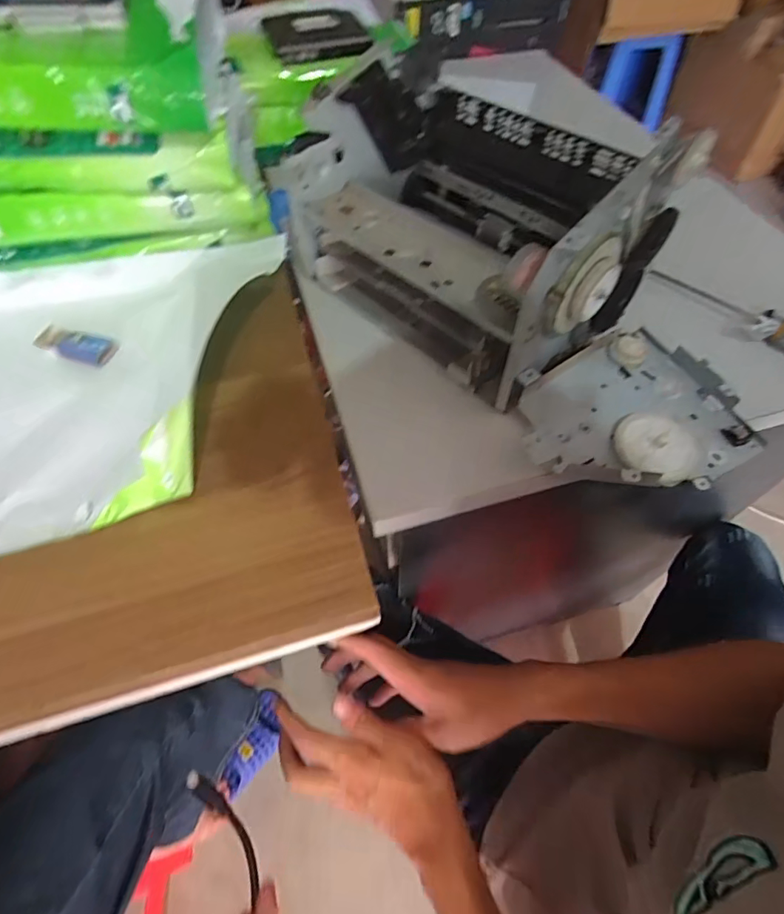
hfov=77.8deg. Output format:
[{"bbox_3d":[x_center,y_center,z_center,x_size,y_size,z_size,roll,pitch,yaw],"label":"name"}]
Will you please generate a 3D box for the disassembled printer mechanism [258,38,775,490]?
[{"bbox_3d":[0.119,-0.183,0.433,0.220,0.165,0.448,-34,62,-20],"label":"disassembled printer mechanism"}]

